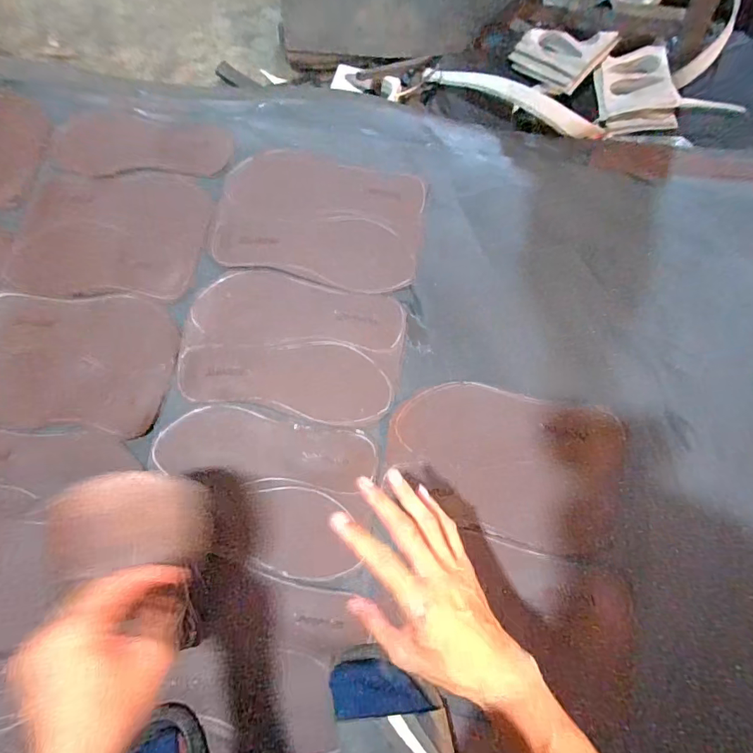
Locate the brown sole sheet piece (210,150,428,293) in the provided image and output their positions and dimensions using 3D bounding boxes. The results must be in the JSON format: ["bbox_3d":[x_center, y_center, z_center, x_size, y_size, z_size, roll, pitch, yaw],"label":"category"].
[{"bbox_3d":[-0.070,-0.201,0.579,0.256,0.004,0.162,12,80,2],"label":"brown sole sheet piece"}]

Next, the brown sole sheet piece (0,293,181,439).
[{"bbox_3d":[-0.374,-0.017,0.557,0.258,0.021,0.164,4,80,1],"label":"brown sole sheet piece"}]

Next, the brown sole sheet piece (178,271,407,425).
[{"bbox_3d":[-0.100,-0.038,0.551,0.259,0.004,0.161,9,80,2],"label":"brown sole sheet piece"}]

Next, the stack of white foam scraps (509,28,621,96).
[{"bbox_3d":[0.276,-0.485,0.674,0.116,0.042,0.123,43,83,7],"label":"stack of white foam scraps"}]

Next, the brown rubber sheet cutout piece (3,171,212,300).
[{"bbox_3d":[-0.356,-0.188,0.600,0.279,0.014,0.170,6,81,12],"label":"brown rubber sheet cutout piece"}]

